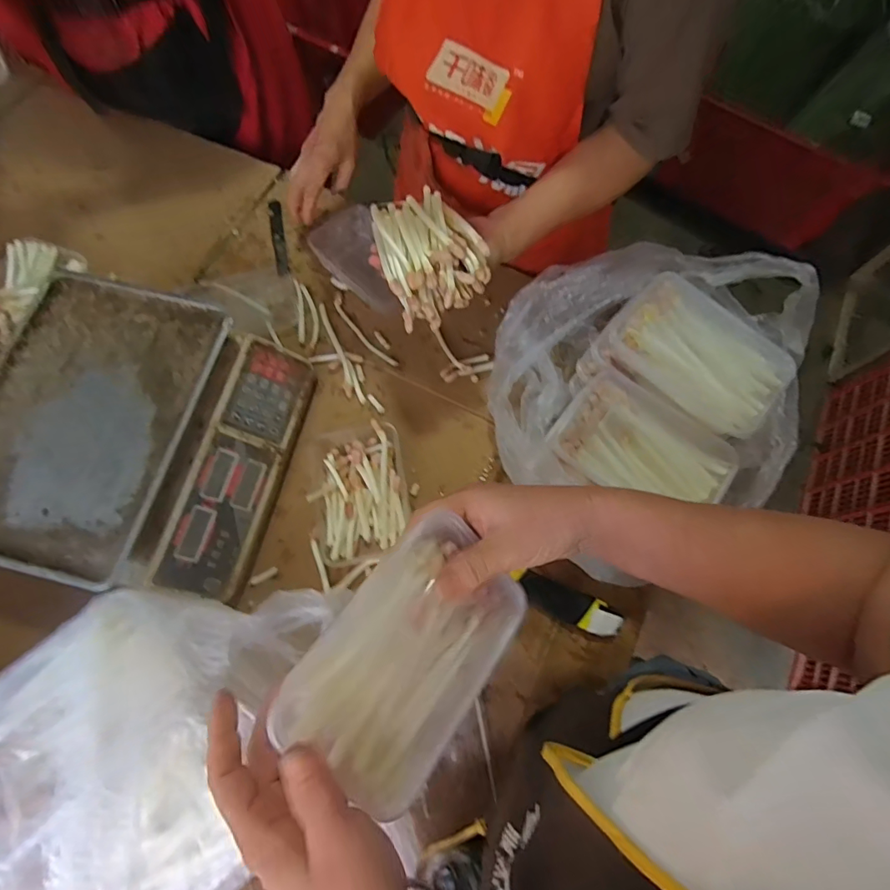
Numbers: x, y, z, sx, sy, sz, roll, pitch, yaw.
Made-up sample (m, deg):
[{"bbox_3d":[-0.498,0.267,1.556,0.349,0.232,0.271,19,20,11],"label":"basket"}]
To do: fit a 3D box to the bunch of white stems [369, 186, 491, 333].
[{"bbox_3d":[-0.019,-0.211,0.539,0.106,0.053,0.137,-23,90,-3],"label":"bunch of white stems"}]

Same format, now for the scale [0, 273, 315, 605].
[{"bbox_3d":[-0.363,-0.006,0.573,0.310,0.106,0.330,13,72,3],"label":"scale"}]

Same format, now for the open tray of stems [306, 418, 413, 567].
[{"bbox_3d":[-0.107,0.062,0.606,0.116,0.036,0.166,-11,73,-5],"label":"open tray of stems"}]

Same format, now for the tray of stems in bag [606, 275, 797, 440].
[{"bbox_3d":[0.266,-0.093,0.505,0.171,0.048,0.119,37,75,10],"label":"tray of stems in bag"}]

